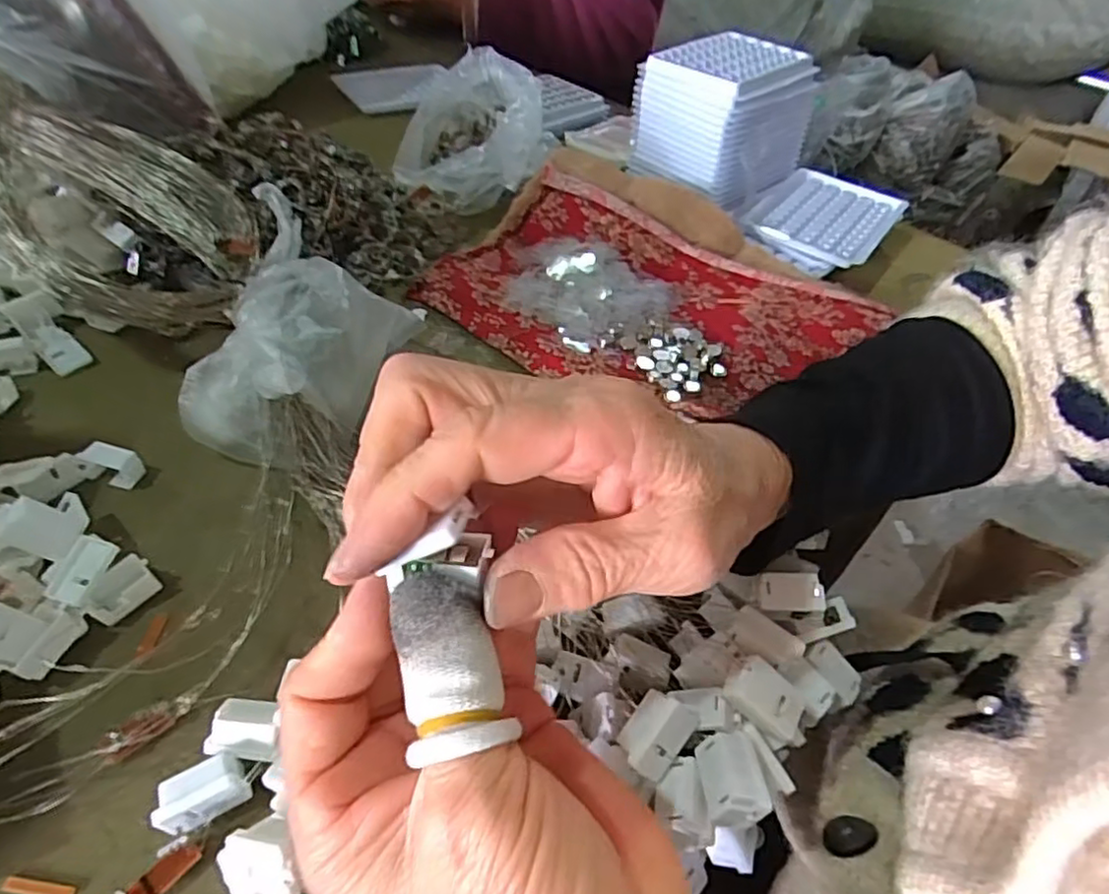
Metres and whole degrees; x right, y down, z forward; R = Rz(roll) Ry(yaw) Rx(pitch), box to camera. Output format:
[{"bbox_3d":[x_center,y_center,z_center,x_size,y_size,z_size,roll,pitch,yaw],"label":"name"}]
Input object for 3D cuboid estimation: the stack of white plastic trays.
[{"bbox_3d":[0.142,-0.272,0.552,0.105,0.097,0.124,36,51,25],"label":"stack of white plastic trays"}]

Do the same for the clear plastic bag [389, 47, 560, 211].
[{"bbox_3d":[-0.063,-0.248,0.527,0.121,0.077,0.145,2,45,-6],"label":"clear plastic bag"}]

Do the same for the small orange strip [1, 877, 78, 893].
[{"bbox_3d":[-0.164,0.140,0.209,0.023,0.004,0.005,8,46,3],"label":"small orange strip"}]

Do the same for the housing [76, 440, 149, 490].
[{"bbox_3d":[-0.216,0.008,0.322,0.023,0.019,0.013,16,46,8],"label":"housing"}]

